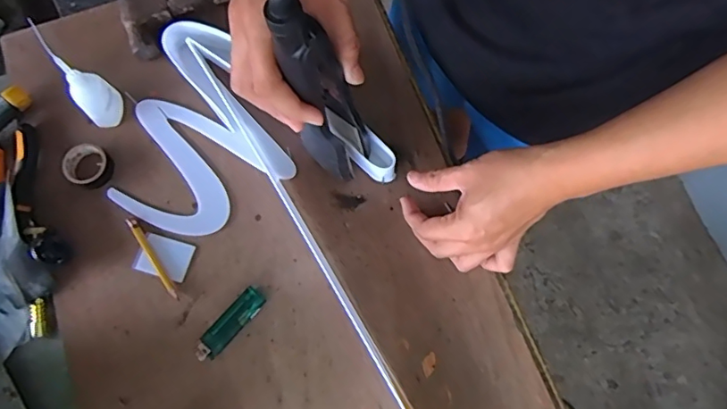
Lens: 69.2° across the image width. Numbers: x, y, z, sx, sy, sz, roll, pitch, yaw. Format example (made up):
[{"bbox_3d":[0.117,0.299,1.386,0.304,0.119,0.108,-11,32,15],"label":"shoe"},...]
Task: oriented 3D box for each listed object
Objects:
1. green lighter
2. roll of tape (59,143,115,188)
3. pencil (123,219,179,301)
[{"bbox_3d":[-0.130,0.115,0.510,0.026,0.008,0.078,42,77,11],"label":"green lighter"},{"bbox_3d":[-0.287,-0.040,0.547,0.047,0.014,0.045,0,73,-1],"label":"roll of tape"},{"bbox_3d":[-0.211,0.053,0.527,0.009,0.009,0.095,-33,76,-10],"label":"pencil"}]

